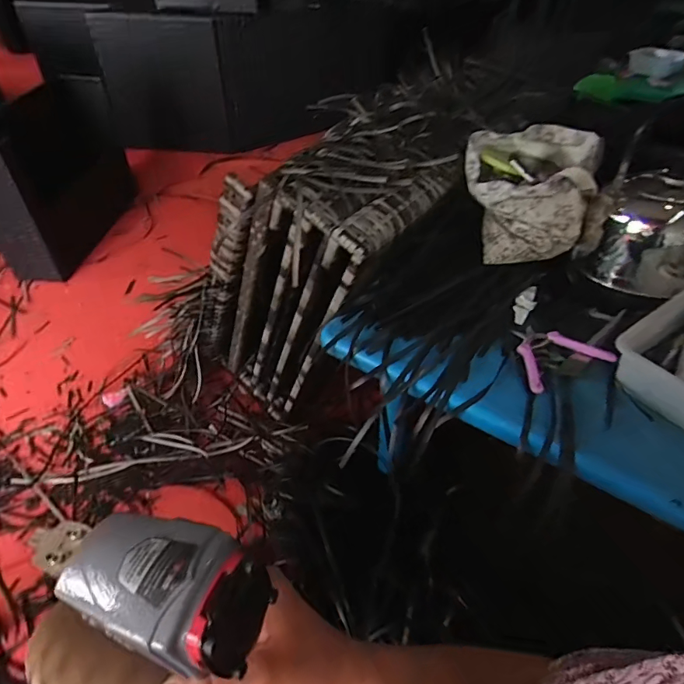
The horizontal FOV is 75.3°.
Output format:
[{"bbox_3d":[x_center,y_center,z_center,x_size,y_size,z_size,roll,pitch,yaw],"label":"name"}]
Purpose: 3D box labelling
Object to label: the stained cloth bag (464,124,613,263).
[{"bbox_3d":[0.345,-0.281,0.823,0.220,0.133,0.243,5,45,3],"label":"stained cloth bag"}]

